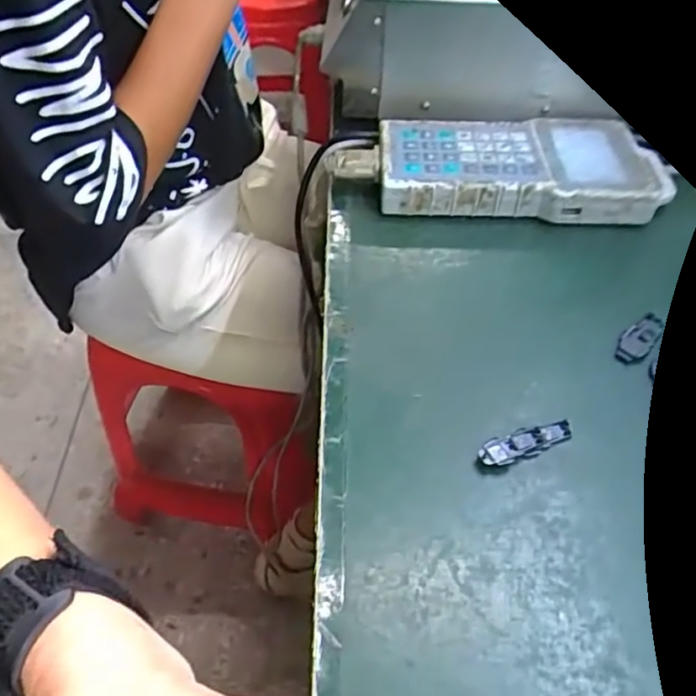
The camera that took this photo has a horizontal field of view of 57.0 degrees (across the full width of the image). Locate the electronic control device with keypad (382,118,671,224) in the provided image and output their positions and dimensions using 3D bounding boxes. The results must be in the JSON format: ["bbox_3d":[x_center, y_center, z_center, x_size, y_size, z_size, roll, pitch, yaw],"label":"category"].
[{"bbox_3d":[0.128,-0.142,0.509,0.204,0.034,0.102,2,47,1],"label":"electronic control device with keypad"}]

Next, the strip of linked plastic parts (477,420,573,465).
[{"bbox_3d":[0.097,0.053,0.352,0.056,0.008,0.015,-15,49,-14],"label":"strip of linked plastic parts"}]

